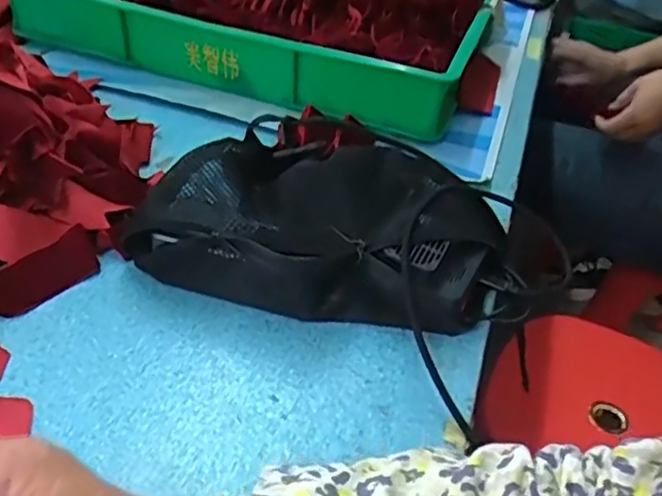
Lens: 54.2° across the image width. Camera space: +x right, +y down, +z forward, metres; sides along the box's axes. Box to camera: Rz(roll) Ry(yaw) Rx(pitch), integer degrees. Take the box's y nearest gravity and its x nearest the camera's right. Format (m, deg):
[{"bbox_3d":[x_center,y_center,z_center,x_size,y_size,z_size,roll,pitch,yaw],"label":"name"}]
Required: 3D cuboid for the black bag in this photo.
[{"bbox_3d":[-0.005,-0.016,0.518,0.271,0.081,0.146,14,41,7],"label":"black bag"}]

